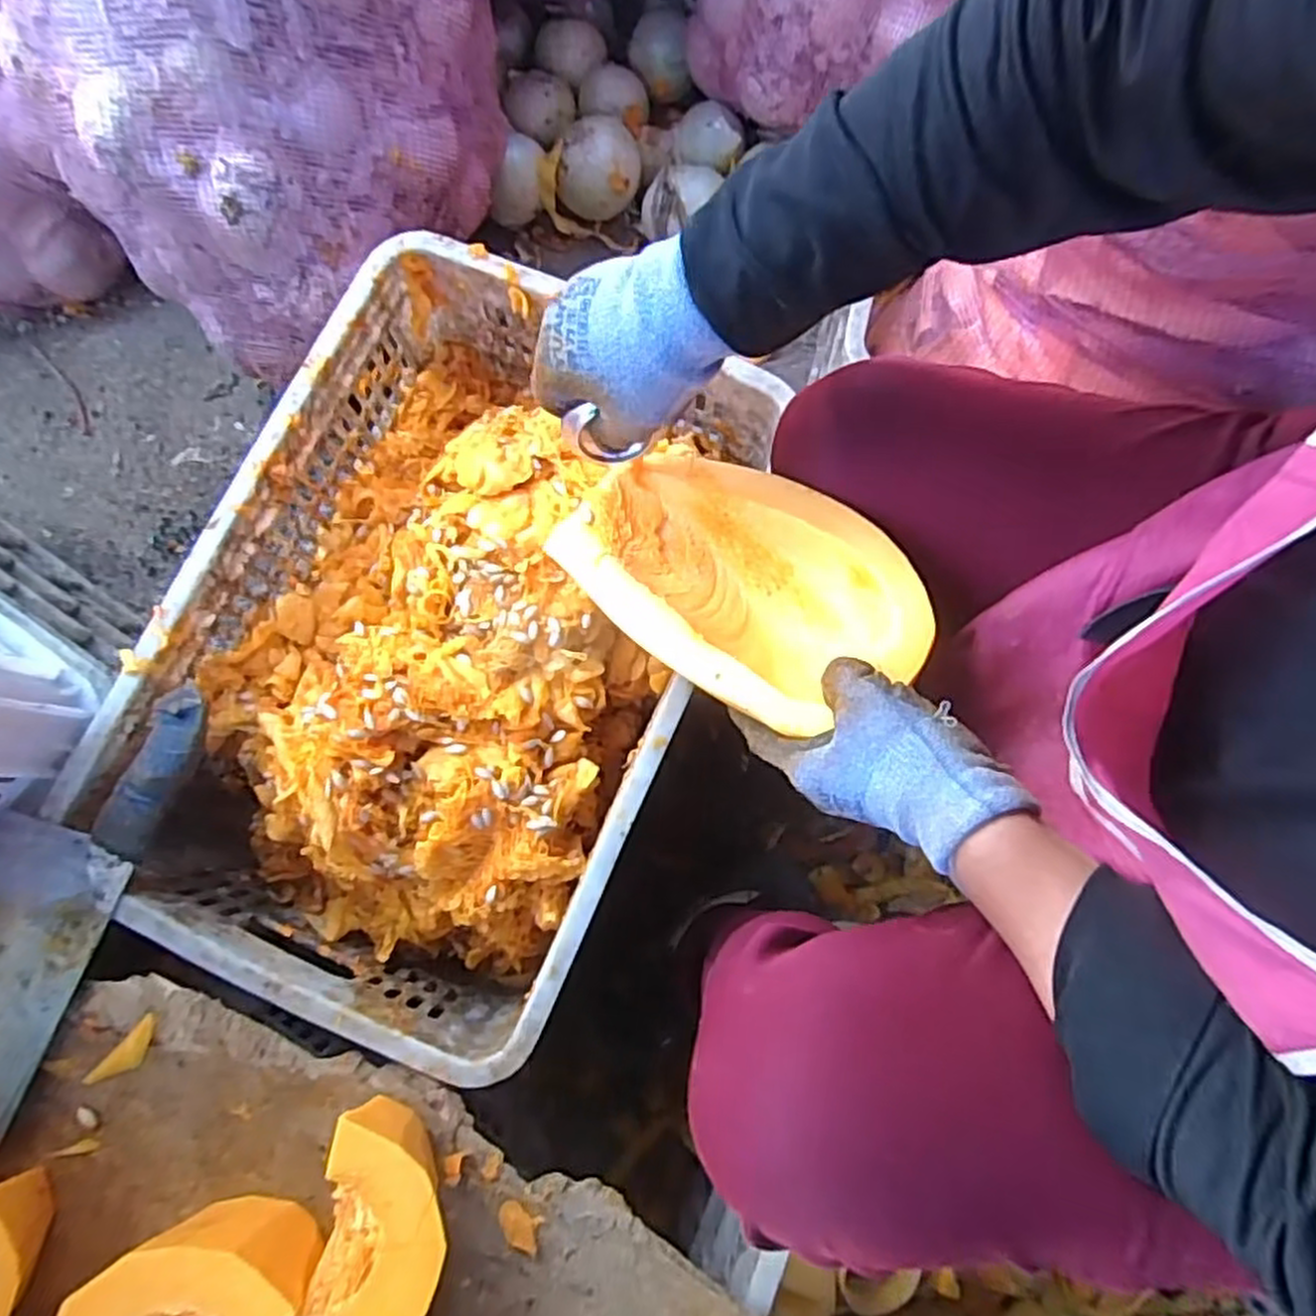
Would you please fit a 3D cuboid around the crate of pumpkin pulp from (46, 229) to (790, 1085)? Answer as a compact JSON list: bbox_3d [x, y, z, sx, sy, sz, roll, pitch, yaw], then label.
[{"bbox_3d":[-0.150,-0.013,0.588,0.342,0.153,0.509,24,79,3],"label":"crate of pumpkin pulp"}]

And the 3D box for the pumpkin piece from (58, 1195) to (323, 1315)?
[{"bbox_3d":[-0.257,0.342,0.420,0.129,0.076,0.066,-27,81,-6],"label":"pumpkin piece"}]

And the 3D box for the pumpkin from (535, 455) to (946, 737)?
[{"bbox_3d":[0.052,-0.040,0.489,0.240,0.080,0.138,33,80,26],"label":"pumpkin"}]

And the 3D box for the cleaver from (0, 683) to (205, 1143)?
[{"bbox_3d":[-0.388,0.146,0.477,0.096,0.023,0.281,20,79,3],"label":"cleaver"}]

